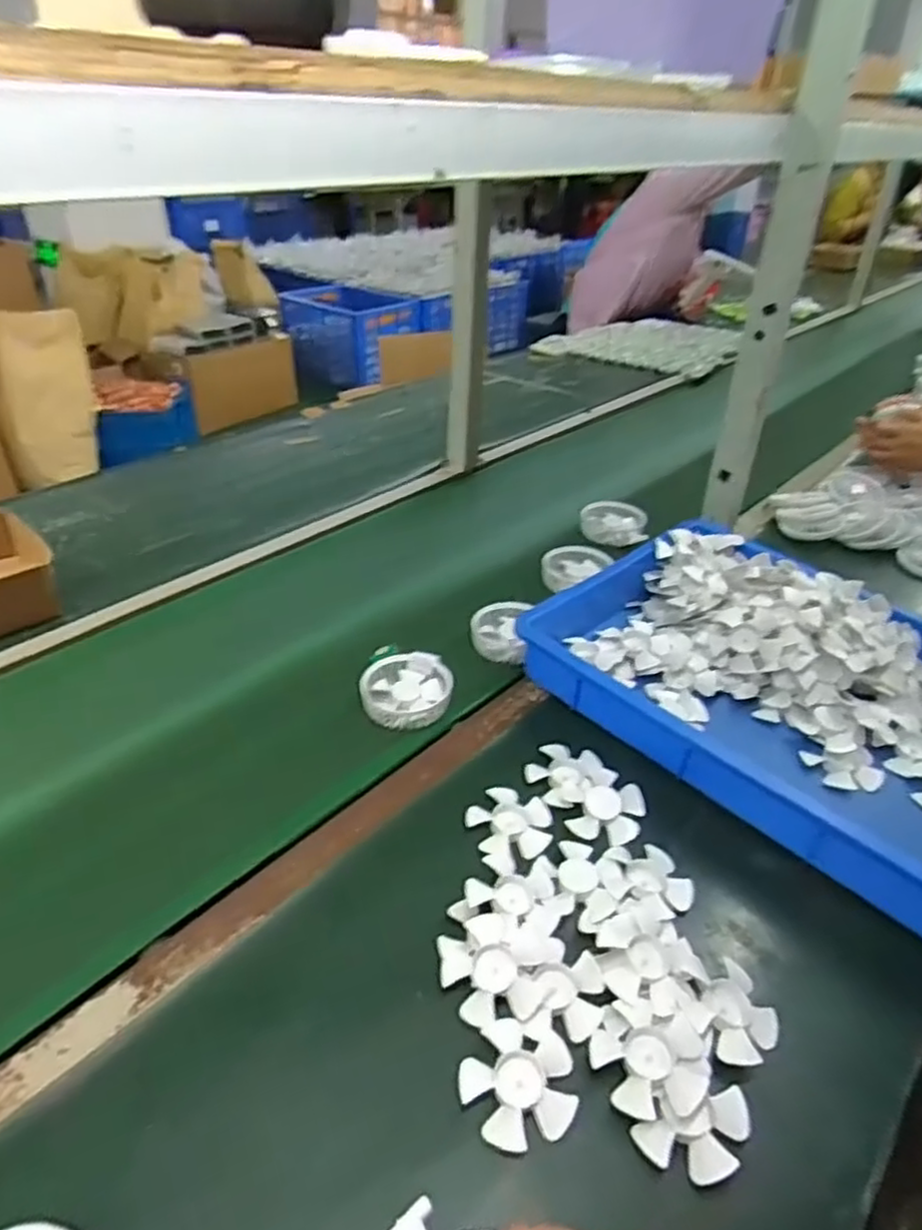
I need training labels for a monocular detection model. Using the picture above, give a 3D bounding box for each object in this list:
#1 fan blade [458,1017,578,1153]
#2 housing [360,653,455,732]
[{"bbox_3d":[0.037,0.297,0.458,0.071,0.010,0.067,10,35,16],"label":"fan blade"},{"bbox_3d":[-0.056,0.079,0.750,0.092,0.027,0.093,-1,34,0],"label":"housing"}]

